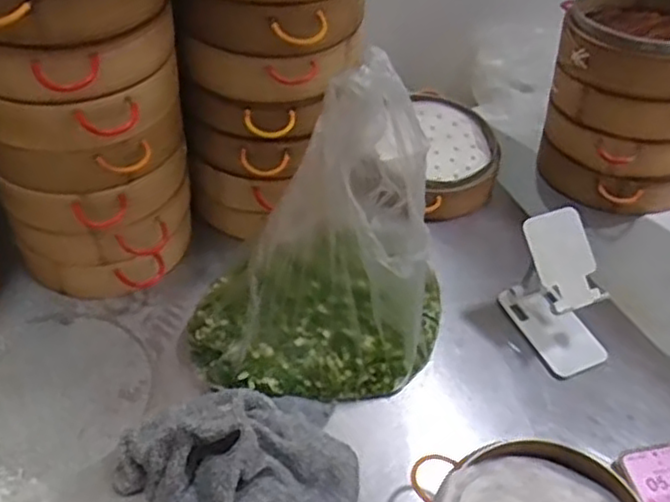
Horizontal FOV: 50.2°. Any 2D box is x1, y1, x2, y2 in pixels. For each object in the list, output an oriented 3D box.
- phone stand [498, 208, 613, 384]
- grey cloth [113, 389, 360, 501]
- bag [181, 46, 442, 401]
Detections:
[{"bbox_3d":[0.222,0.040,0.681,0.063,0.111,0.112,-18,52,-21],"label":"phone stand"},{"bbox_3d":[-0.078,0.158,0.563,0.191,0.068,0.116,-3,48,-9],"label":"grey cloth"},{"bbox_3d":[-0.009,-0.004,0.596,0.212,0.254,0.175,15,48,8],"label":"bag"}]

